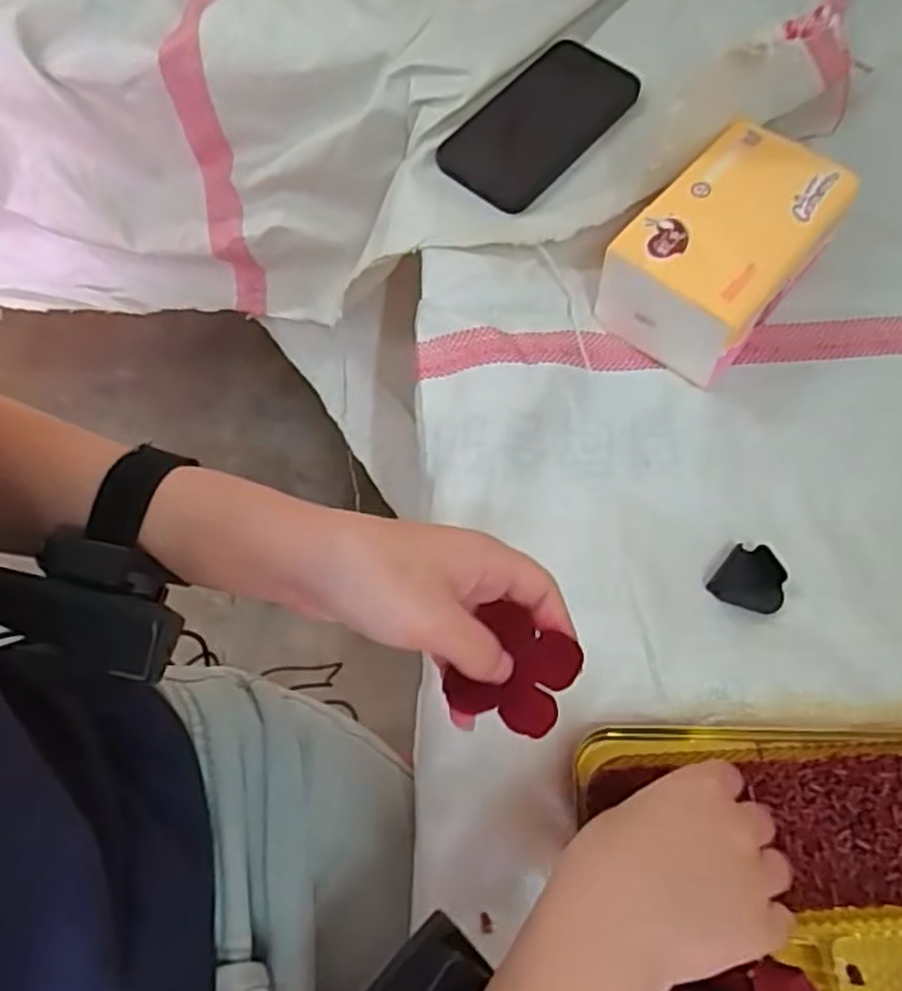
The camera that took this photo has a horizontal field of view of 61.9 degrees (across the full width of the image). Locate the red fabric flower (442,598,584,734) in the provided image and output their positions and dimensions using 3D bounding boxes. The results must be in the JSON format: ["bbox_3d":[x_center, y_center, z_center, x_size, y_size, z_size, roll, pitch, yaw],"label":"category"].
[{"bbox_3d":[0.026,0.073,0.309,0.045,0.009,0.046,26,68,11],"label":"red fabric flower"}]

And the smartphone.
[{"bbox_3d":[0.068,-0.284,0.567,0.080,0.011,0.167,37,70,15],"label":"smartphone"}]

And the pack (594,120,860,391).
[{"bbox_3d":[0.172,-0.155,0.476,0.092,0.071,0.139,38,70,16],"label":"pack"}]

